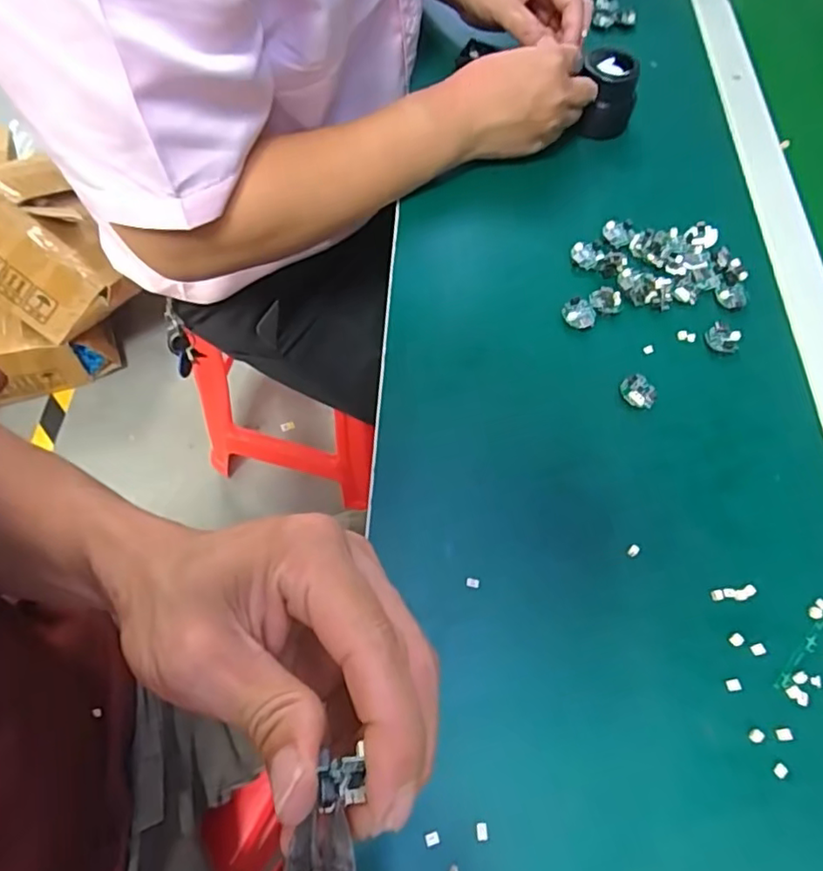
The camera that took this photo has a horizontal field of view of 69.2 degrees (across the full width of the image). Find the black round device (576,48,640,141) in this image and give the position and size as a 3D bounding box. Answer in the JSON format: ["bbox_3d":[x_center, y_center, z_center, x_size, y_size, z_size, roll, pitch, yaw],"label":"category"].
[{"bbox_3d":[0.165,-0.302,0.527,0.056,0.051,0.059,-28,67,-16],"label":"black round device"}]

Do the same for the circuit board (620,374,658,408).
[{"bbox_3d":[0.154,-0.030,0.404,0.024,0.009,0.022,30,65,12],"label":"circuit board"}]

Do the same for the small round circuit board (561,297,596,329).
[{"bbox_3d":[0.121,-0.088,0.433,0.023,0.006,0.023,1,63,-2],"label":"small round circuit board"}]

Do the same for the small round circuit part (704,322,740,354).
[{"bbox_3d":[0.225,-0.071,0.428,0.022,0.008,0.027,33,66,13],"label":"small round circuit part"}]

